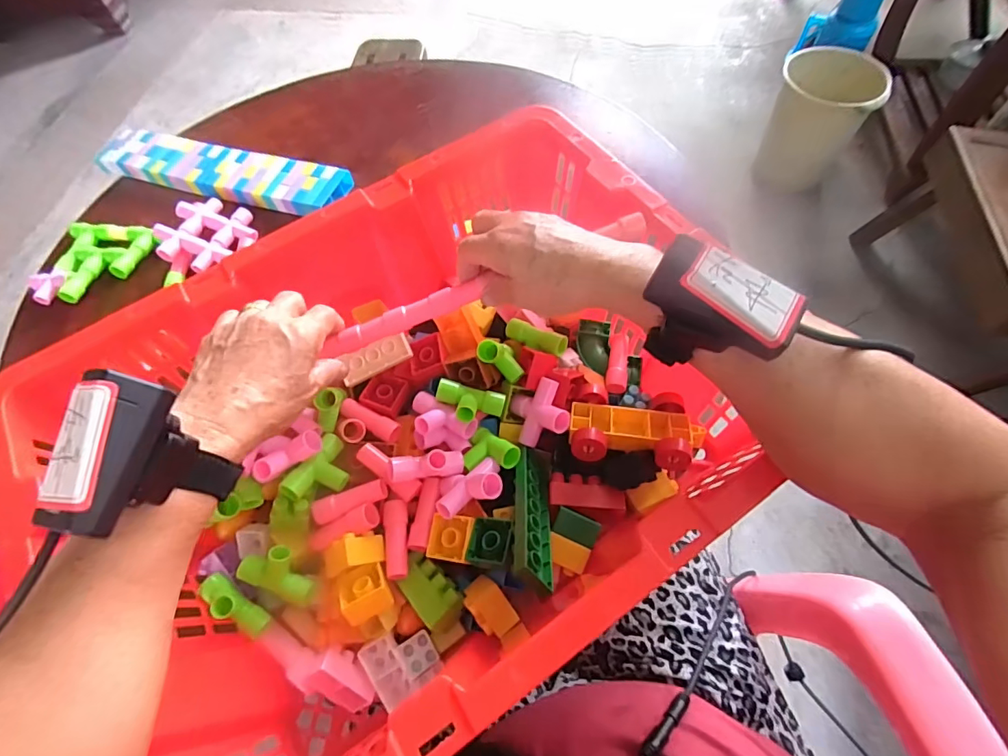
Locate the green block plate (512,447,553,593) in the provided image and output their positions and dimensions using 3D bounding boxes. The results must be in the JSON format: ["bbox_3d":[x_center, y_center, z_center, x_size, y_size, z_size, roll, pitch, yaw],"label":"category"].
[{"bbox_3d":[0.023,0.094,0.366,0.008,0.036,0.132,-38,22,23],"label":"green block plate"}]

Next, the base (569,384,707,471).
[{"bbox_3d":[0.107,0.041,0.402,0.102,0.036,0.067,6,63,7],"label":"base"}]

